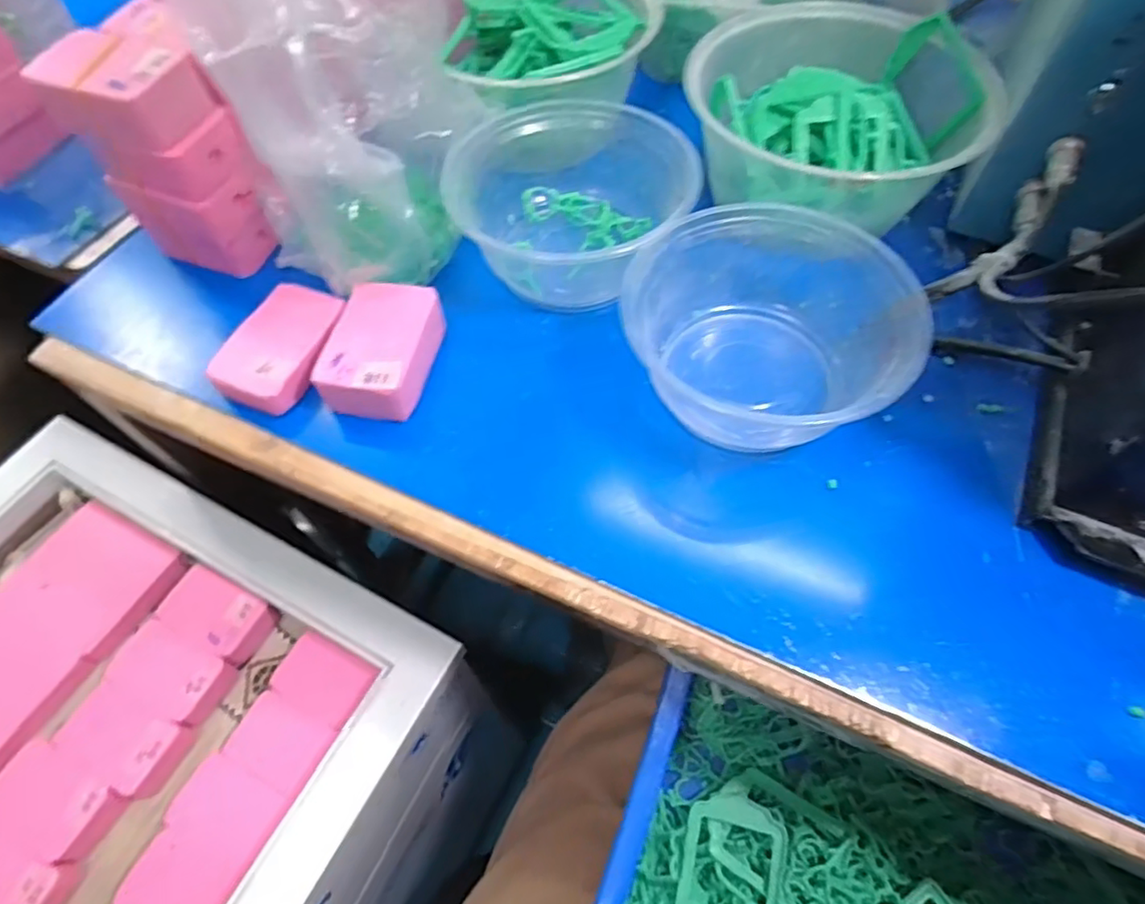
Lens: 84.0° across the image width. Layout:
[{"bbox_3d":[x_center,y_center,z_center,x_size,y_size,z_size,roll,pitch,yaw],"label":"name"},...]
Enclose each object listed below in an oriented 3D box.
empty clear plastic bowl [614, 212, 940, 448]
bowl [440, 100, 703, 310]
[{"bbox_3d":[0.092,-0.059,0.319,0.126,0.060,0.120,-28,63,-14],"label":"empty clear plastic bowl"},{"bbox_3d":[-0.002,-0.142,0.368,0.124,0.065,0.114,-1,59,1],"label":"bowl"}]

